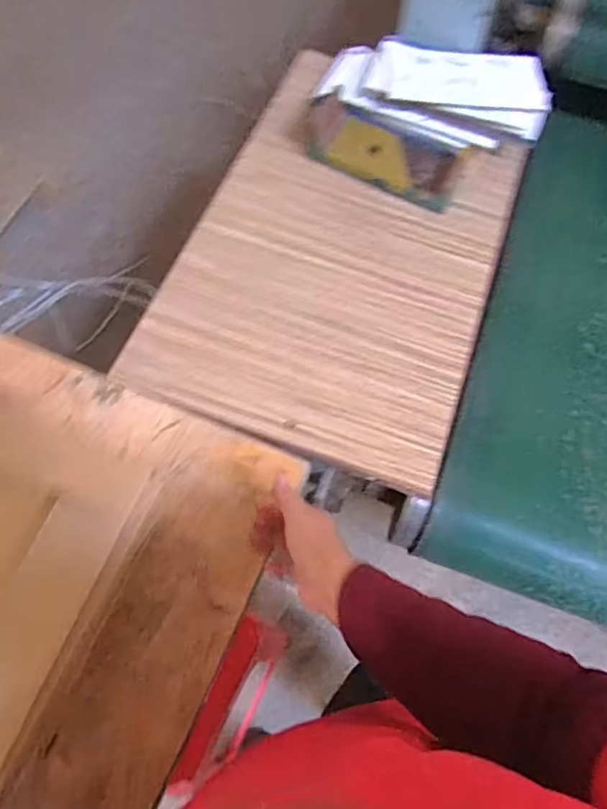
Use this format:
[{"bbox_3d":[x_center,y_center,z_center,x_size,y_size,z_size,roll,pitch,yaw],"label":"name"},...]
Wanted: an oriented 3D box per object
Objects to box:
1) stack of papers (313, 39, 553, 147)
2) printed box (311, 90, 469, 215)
[{"bbox_3d":[0.204,-0.496,0.890,0.347,0.052,0.179,16,64,5],"label":"stack of papers"},{"bbox_3d":[0.120,-0.378,0.864,0.239,0.057,0.108,24,65,9],"label":"printed box"}]

